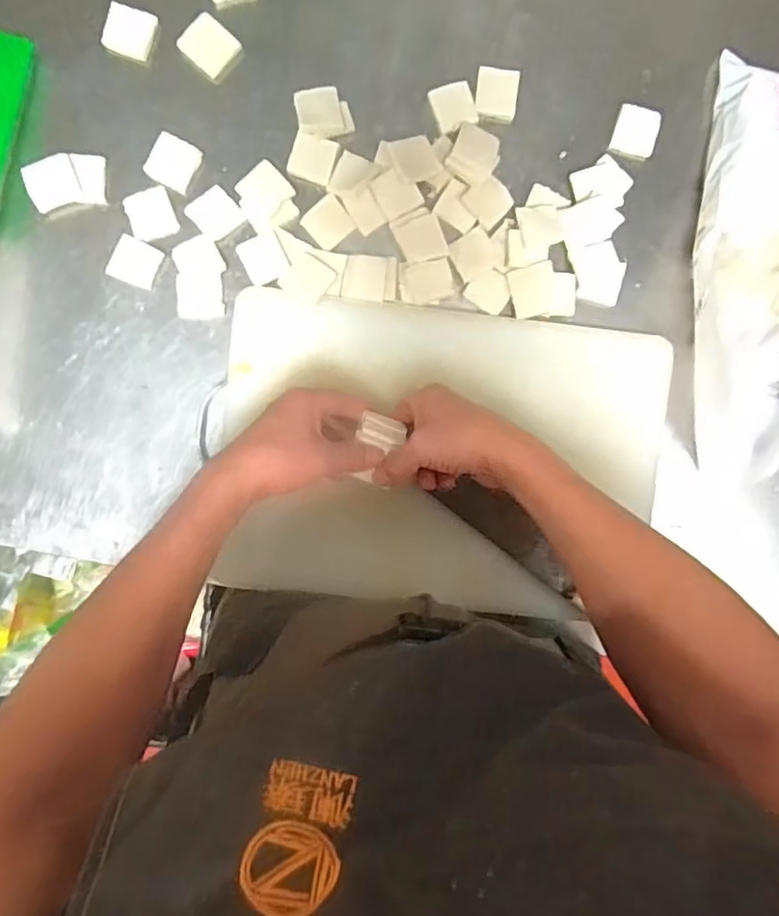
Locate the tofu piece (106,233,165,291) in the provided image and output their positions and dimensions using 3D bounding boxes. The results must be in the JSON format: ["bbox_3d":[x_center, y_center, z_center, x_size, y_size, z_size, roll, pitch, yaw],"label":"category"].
[{"bbox_3d":[-0.247,-0.190,0.612,0.045,0.009,0.042,24,90,-4],"label":"tofu piece"}]

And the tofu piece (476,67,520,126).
[{"bbox_3d":[0.106,-0.356,0.616,0.041,0.009,0.047,8,92,-4],"label":"tofu piece"}]

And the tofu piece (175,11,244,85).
[{"bbox_3d":[-0.173,-0.396,0.606,0.049,0.013,0.048,36,90,-4],"label":"tofu piece"}]

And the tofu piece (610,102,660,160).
[{"bbox_3d":[0.246,-0.325,0.623,0.041,0.008,0.049,15,91,-4],"label":"tofu piece"}]

